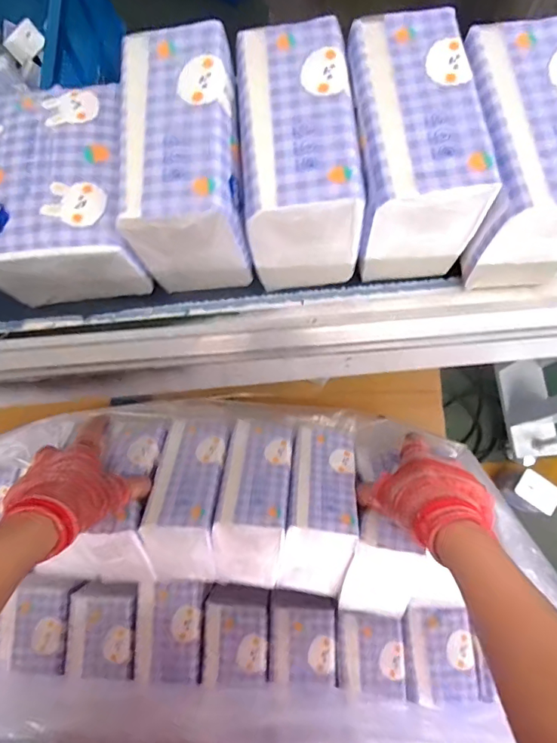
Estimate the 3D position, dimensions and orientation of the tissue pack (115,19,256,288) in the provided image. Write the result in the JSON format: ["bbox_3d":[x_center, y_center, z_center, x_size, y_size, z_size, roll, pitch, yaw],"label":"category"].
[{"bbox_3d":[-0.055,-0.120,0.282,0.067,0.081,0.123,-7,76,-1],"label":"tissue pack"}]

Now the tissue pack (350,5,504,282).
[{"bbox_3d":[0.075,-0.131,0.282,0.062,0.086,0.119,-3,76,0],"label":"tissue pack"}]

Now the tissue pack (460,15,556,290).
[{"bbox_3d":[0.145,-0.122,0.279,0.072,0.084,0.123,-2,76,0],"label":"tissue pack"}]

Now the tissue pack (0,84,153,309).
[{"bbox_3d":[-0.132,-0.105,0.295,0.092,0.065,0.121,-7,76,-1],"label":"tissue pack"}]

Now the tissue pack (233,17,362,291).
[{"bbox_3d":[0.009,-0.123,0.284,0.065,0.088,0.125,-6,76,-1],"label":"tissue pack"}]

